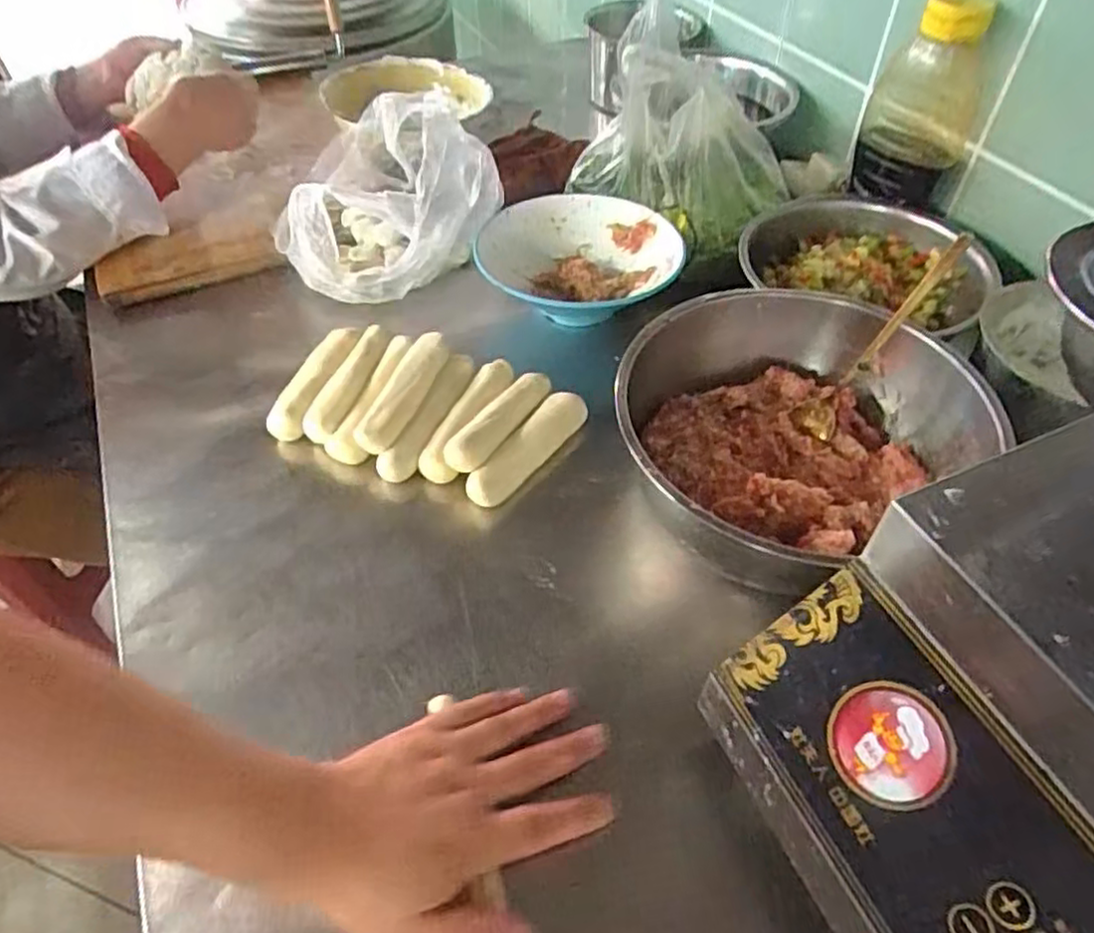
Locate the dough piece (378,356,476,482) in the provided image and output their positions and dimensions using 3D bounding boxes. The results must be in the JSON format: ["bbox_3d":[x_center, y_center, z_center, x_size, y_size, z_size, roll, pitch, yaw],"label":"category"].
[{"bbox_3d":[-0.095,-0.042,0.596,0.027,0.033,0.125,20,53,18],"label":"dough piece"}]

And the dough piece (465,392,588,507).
[{"bbox_3d":[-0.015,-0.016,0.578,0.028,0.024,0.126,30,57,24],"label":"dough piece"}]

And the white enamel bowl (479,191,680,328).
[{"bbox_3d":[0.030,-0.200,0.699,0.195,0.053,0.165,2,50,3],"label":"white enamel bowl"}]

